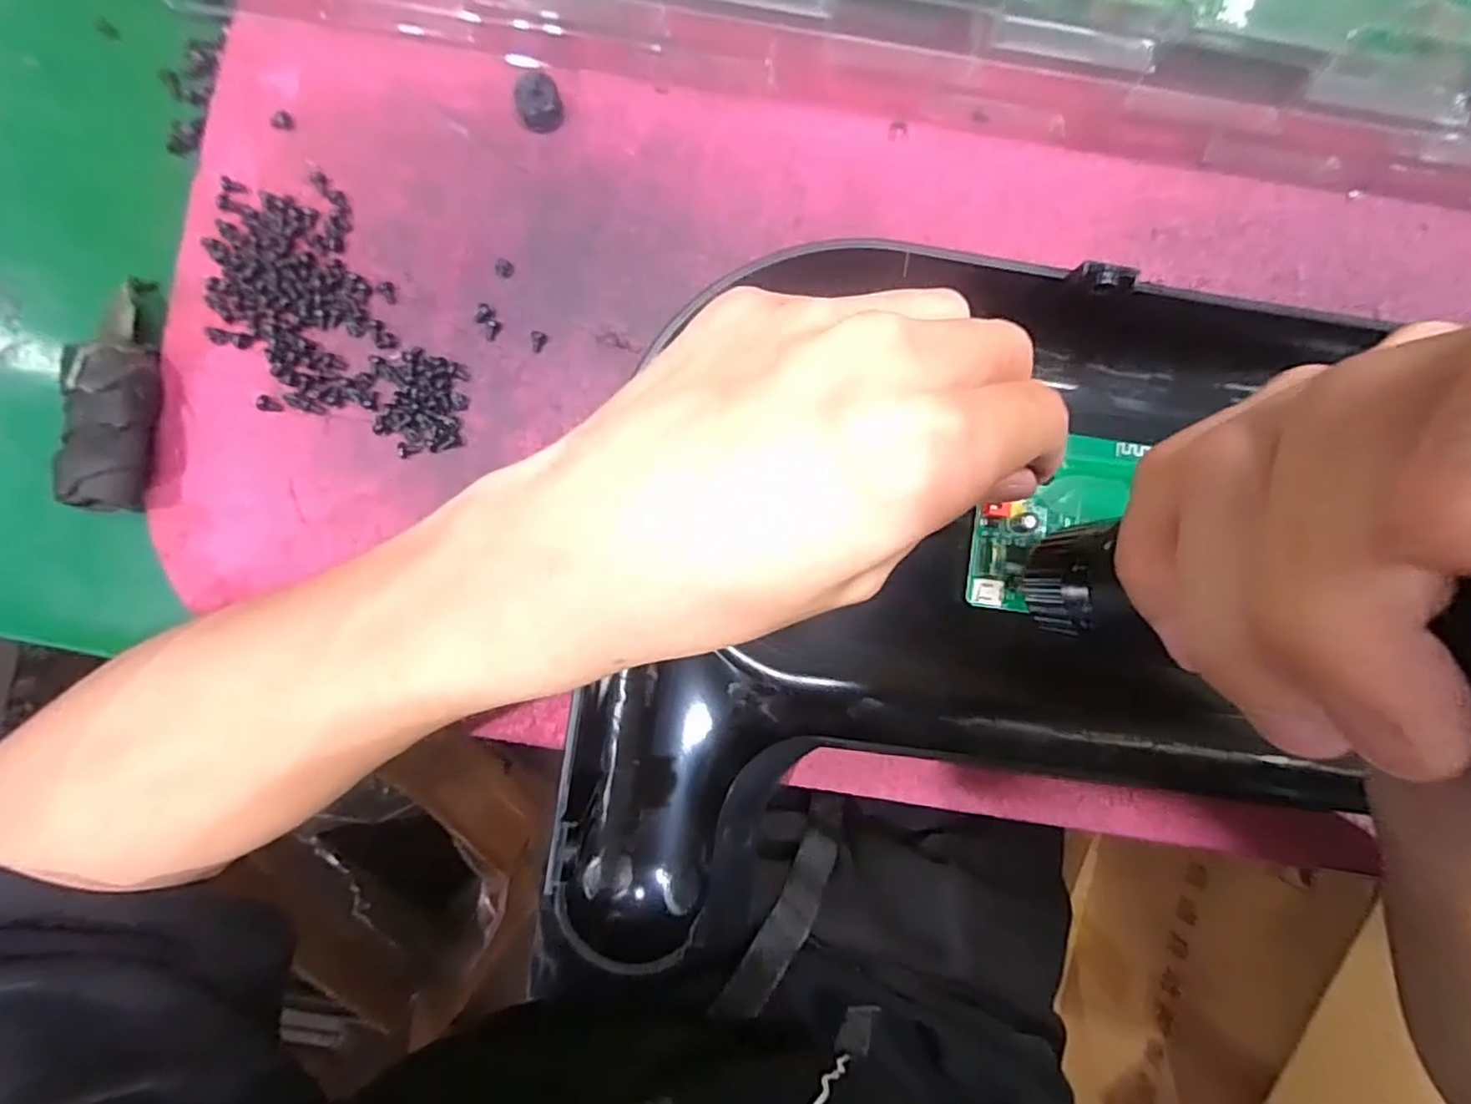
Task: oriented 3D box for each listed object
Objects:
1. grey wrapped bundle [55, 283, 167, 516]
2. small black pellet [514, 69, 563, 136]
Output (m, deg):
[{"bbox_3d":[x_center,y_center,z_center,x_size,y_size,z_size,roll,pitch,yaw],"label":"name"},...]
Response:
[{"bbox_3d":[-0.188,-0.048,0.201,0.021,0.022,0.068,9,88,-4],"label":"grey wrapped bundle"},{"bbox_3d":[-0.063,-0.145,0.215,0.014,0.012,0.012,-22,90,-5],"label":"small black pellet"}]

